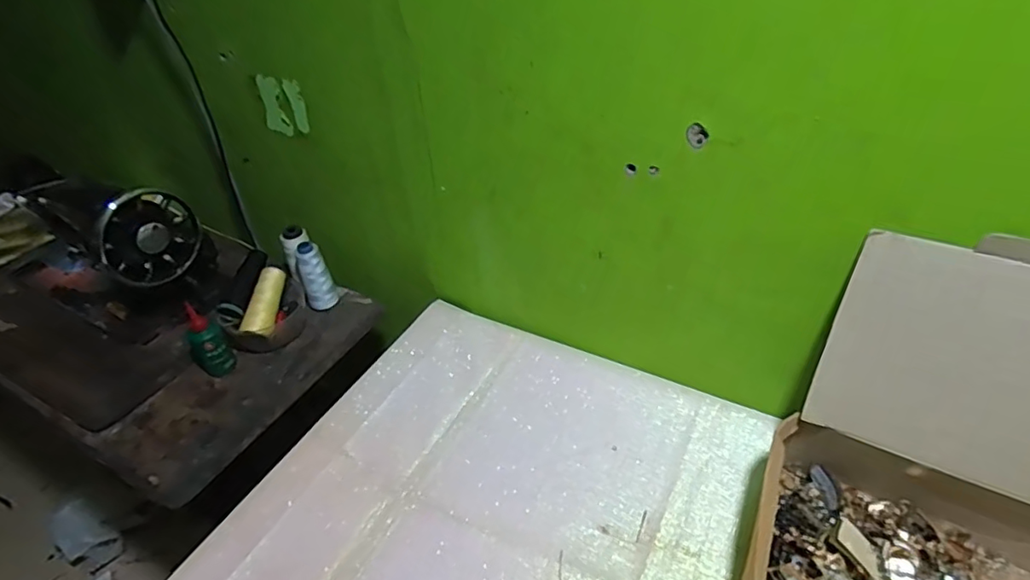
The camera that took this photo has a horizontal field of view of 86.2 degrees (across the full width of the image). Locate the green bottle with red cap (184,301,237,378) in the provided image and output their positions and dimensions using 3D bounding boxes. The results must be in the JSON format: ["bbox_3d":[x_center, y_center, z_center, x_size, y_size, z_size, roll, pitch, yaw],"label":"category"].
[{"bbox_3d":[-0.435,0.068,0.771,0.047,0.118,0.053,-35,48,-30],"label":"green bottle with red cap"}]

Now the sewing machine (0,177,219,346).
[{"bbox_3d":[-0.674,-0.076,0.874,0.398,0.217,0.153,18,45,26],"label":"sewing machine"}]

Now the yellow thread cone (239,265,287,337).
[{"bbox_3d":[-0.368,0.017,0.821,0.035,0.046,0.118,0,58,8],"label":"yellow thread cone"}]

